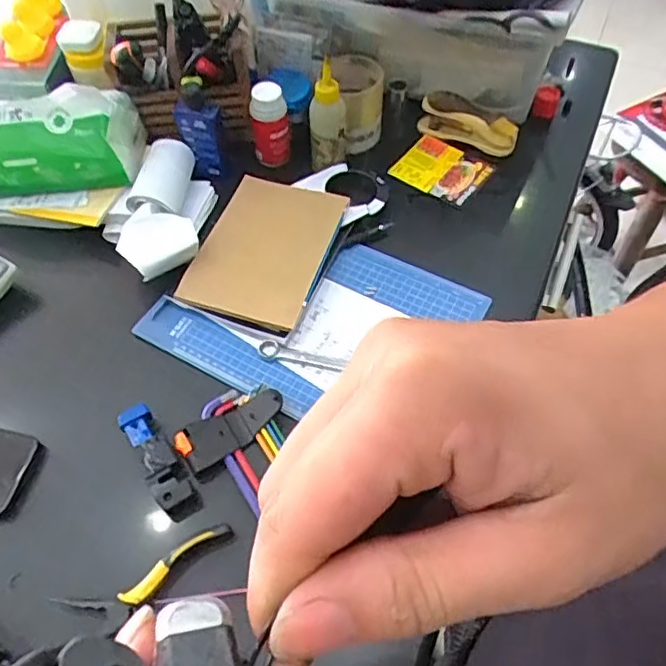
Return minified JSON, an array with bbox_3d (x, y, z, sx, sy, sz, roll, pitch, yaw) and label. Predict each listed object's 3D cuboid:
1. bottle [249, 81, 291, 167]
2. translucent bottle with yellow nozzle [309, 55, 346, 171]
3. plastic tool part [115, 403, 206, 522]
[{"bbox_3d":[-0.076,-0.250,0.735,0.044,0.090,0.045,-8,57,-4],"label":"bottle"},{"bbox_3d":[-0.008,-0.253,0.699,0.036,0.121,0.030,28,62,18],"label":"translucent bottle with yellow nozzle"},{"bbox_3d":[-0.157,0.114,0.549,0.034,0.024,0.106,-28,60,-15],"label":"plastic tool part"}]

